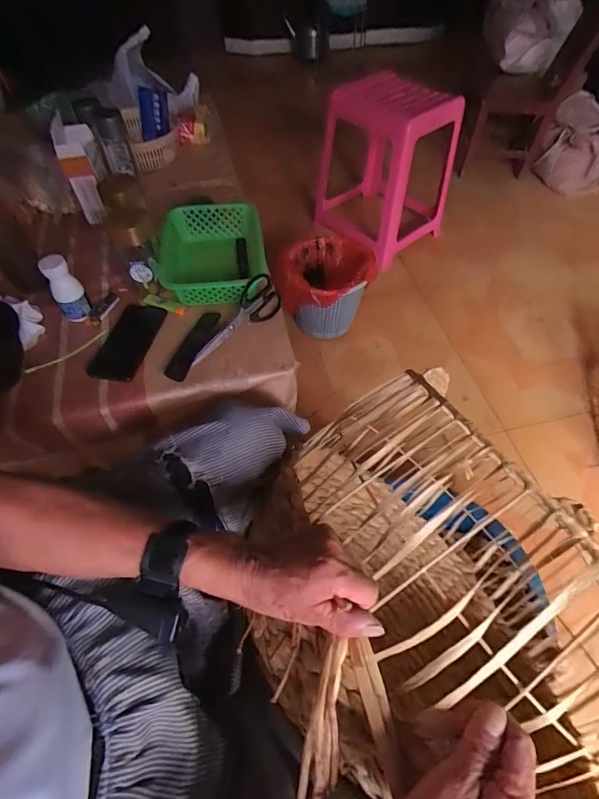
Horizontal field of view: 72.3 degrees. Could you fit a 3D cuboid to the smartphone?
[{"bbox_3d":[-0.282,-0.097,0.683,0.086,0.007,0.160,11,57,8],"label":"smartphone"}]

